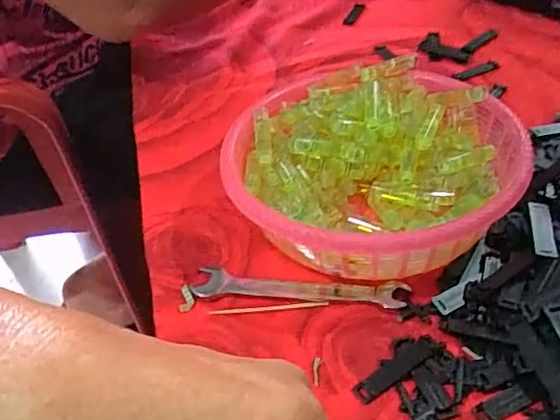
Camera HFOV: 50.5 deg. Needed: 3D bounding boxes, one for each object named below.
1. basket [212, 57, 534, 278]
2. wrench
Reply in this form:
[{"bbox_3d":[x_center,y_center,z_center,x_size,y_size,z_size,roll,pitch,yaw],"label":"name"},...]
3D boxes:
[{"bbox_3d":[0.054,-0.022,0.354,0.162,0.051,0.163,-6,41,2],"label":"basket"},{"bbox_3d":[0.009,0.043,0.325,0.114,0.004,0.017,3,42,11],"label":"wrench"}]

